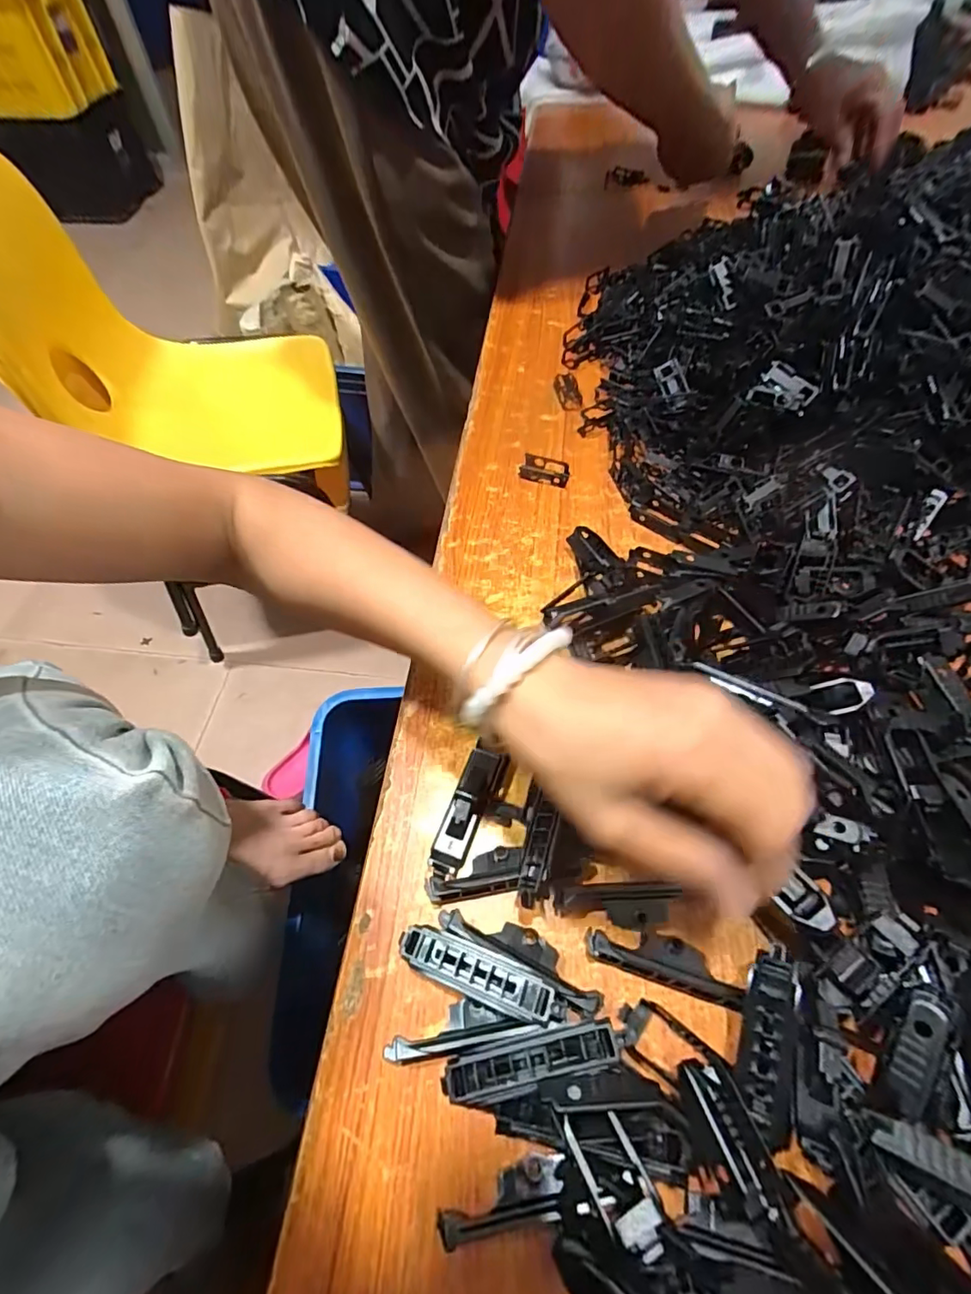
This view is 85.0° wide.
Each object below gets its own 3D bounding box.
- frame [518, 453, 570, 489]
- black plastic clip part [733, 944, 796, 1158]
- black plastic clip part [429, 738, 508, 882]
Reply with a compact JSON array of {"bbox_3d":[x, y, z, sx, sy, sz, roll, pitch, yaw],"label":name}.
[{"bbox_3d":[0.049,-0.147,0.441,0.040,0.013,0.021,15,59,10],"label":"frame"},{"bbox_3d":[0.119,0.167,0.225,0.019,0.009,0.071,9,75,6],"label":"black plastic clip part"},{"bbox_3d":[-0.009,0.091,0.295,0.022,0.010,0.073,16,59,11],"label":"black plastic clip part"}]

